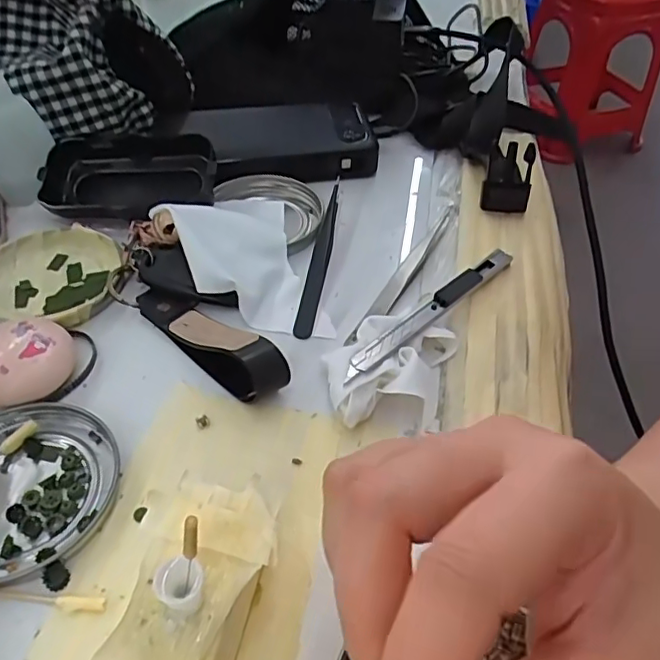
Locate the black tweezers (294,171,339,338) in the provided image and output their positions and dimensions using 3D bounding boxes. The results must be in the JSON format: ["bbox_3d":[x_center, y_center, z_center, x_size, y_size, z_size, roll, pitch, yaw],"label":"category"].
[{"bbox_3d":[-0.005,-0.049,0.351,0.011,0.006,0.139,7,47,5],"label":"black tweezers"}]

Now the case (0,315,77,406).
[{"bbox_3d":[-0.147,0.016,0.275,0.048,0.024,0.043,-29,54,-25],"label":"case"}]

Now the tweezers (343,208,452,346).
[{"bbox_3d":[0.048,-0.039,0.340,0.011,0.012,0.140,24,51,20],"label":"tweezers"}]

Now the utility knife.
[{"bbox_3d":[0.055,-0.010,0.306,0.134,0.013,0.012,-35,57,-29],"label":"utility knife"}]

